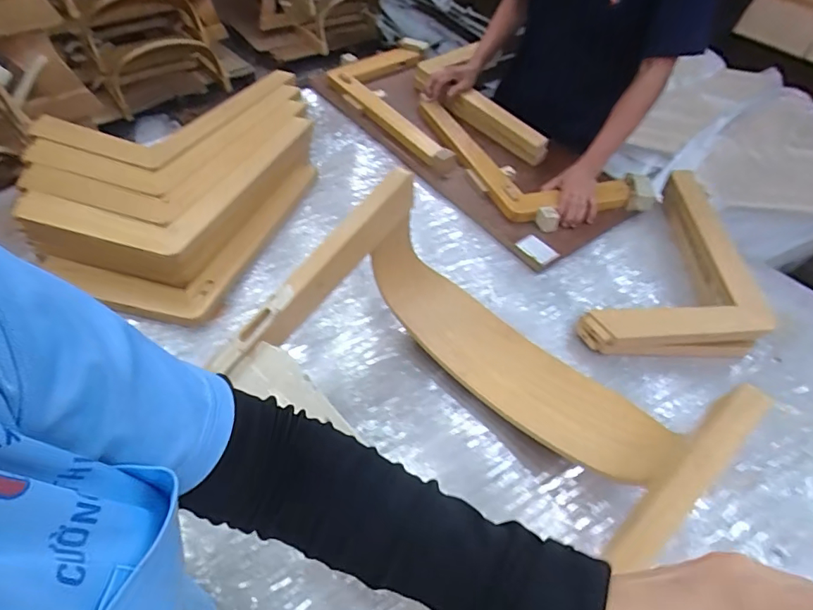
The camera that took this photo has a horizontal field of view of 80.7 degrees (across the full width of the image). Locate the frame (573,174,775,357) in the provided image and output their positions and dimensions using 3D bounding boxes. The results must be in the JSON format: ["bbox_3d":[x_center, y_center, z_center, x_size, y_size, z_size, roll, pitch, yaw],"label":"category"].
[{"bbox_3d":[0.537,-0.065,0.904,0.256,0.089,0.533,29,54,17],"label":"frame"}]

